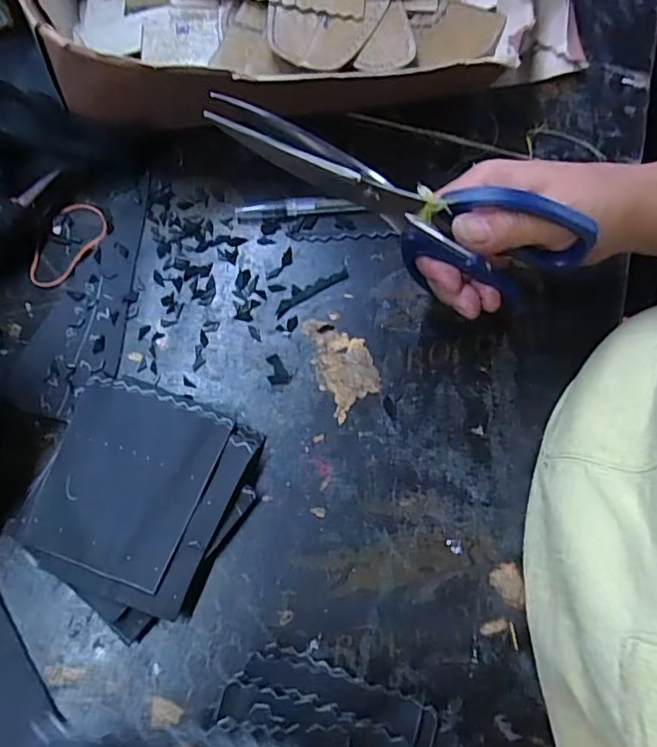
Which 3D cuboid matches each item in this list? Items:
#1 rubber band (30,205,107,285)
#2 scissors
[{"bbox_3d":[-0.172,-0.086,0.367,0.037,0.004,0.065,18,74,5],"label":"rubber band"},{"bbox_3d":[0.032,-0.081,0.276,0.186,0.075,0.022,21,73,-12],"label":"scissors"}]

